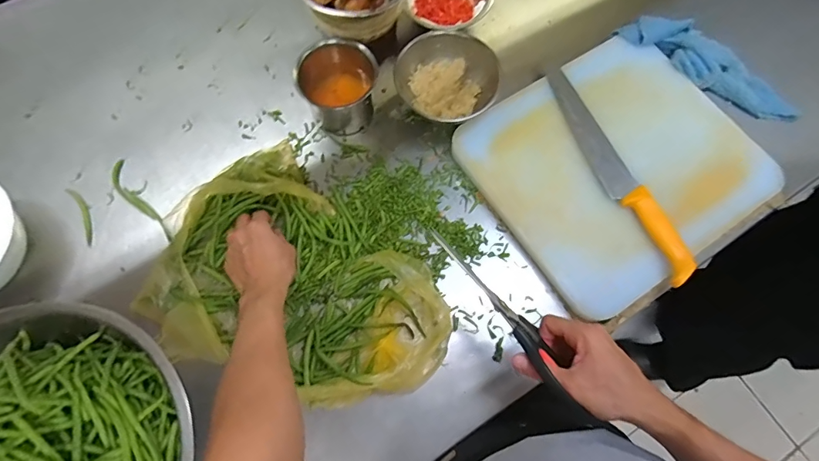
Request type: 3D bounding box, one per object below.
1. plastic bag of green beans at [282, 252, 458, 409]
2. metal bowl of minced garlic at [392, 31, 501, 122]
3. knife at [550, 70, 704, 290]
[{"bbox_3d":[-0.053,0.121,0.557,0.202,0.048,0.170,-15,71,-7],"label":"plastic bag of green beans"},{"bbox_3d":[0.060,-0.235,0.671,0.156,0.076,0.126,28,83,3],"label":"metal bowl of minced garlic"},{"bbox_3d":[0.291,-0.095,0.619,0.042,0.025,0.359,-22,72,-9],"label":"knife"}]

